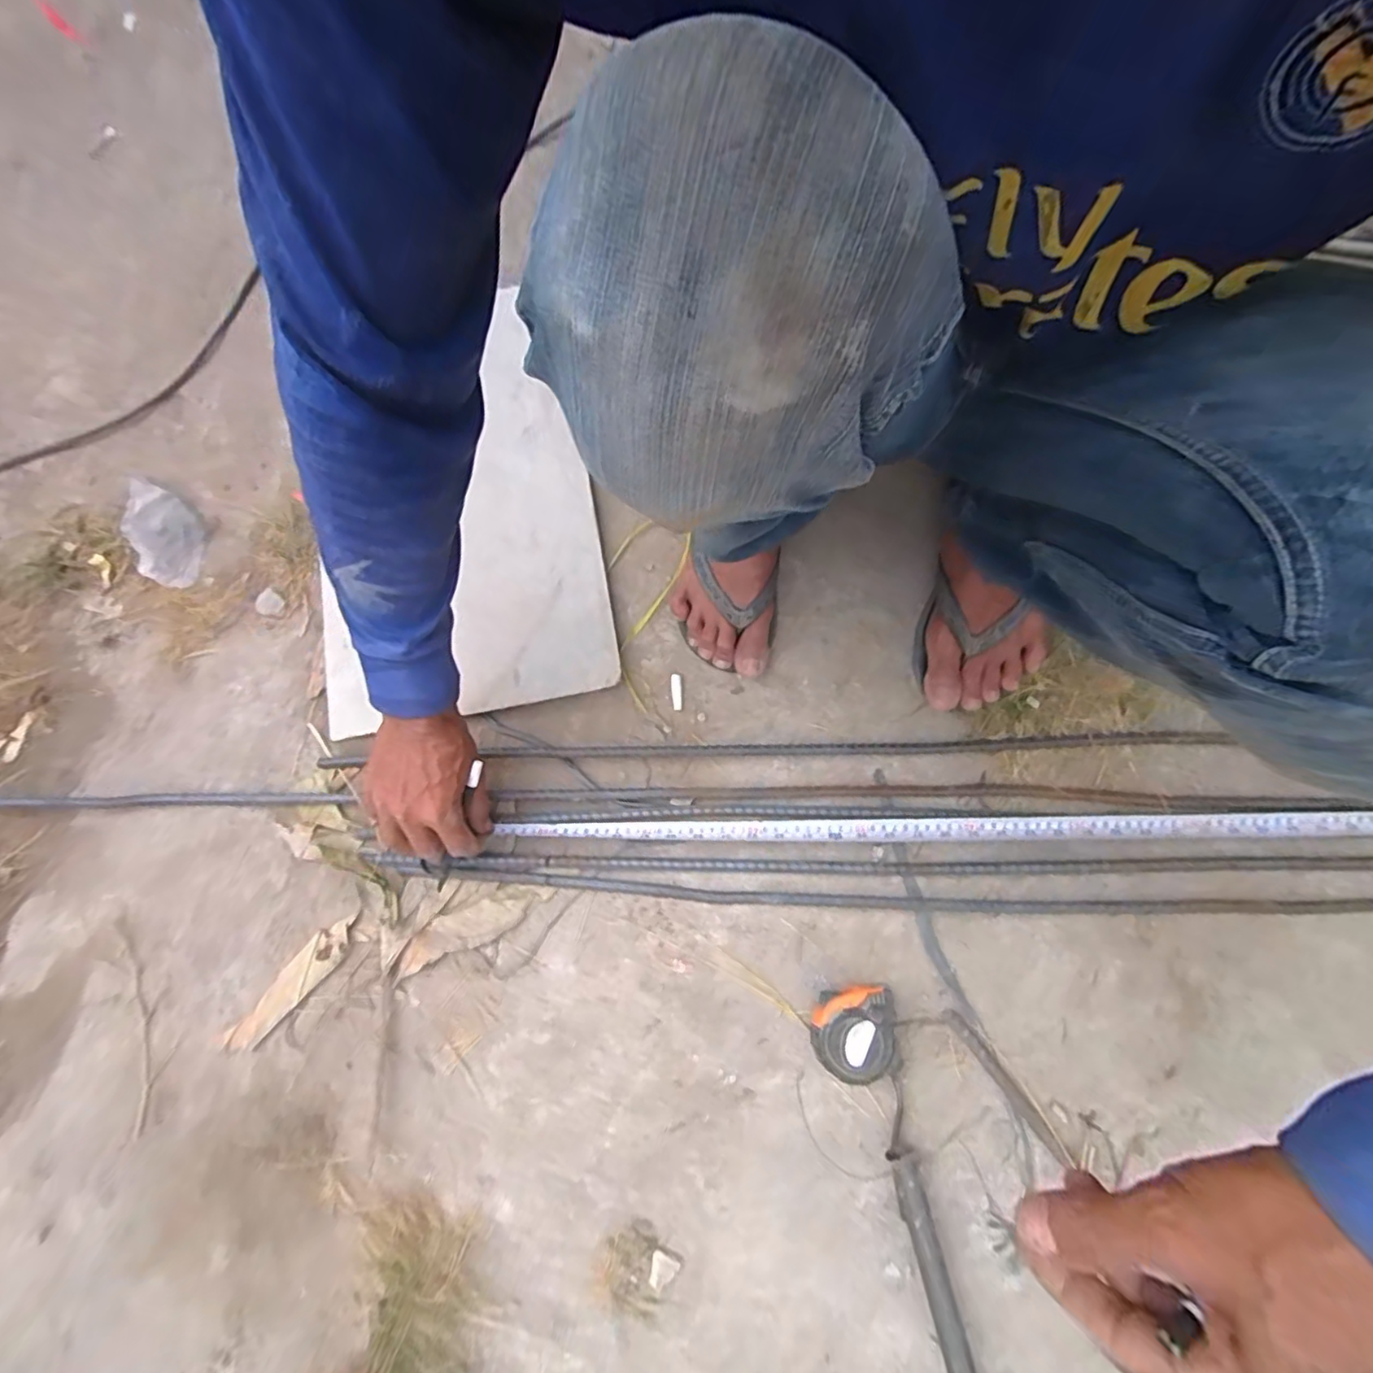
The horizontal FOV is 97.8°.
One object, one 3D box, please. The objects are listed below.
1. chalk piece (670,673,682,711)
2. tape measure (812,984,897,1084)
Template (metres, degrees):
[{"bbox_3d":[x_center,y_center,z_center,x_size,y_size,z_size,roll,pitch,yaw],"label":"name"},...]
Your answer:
[{"bbox_3d":[-0.010,0.006,0.630,0.011,0.007,0.039,-5,86,1],"label":"chalk piece"},{"bbox_3d":[0.142,0.292,0.508,0.070,0.036,0.074,6,70,5],"label":"tape measure"}]

